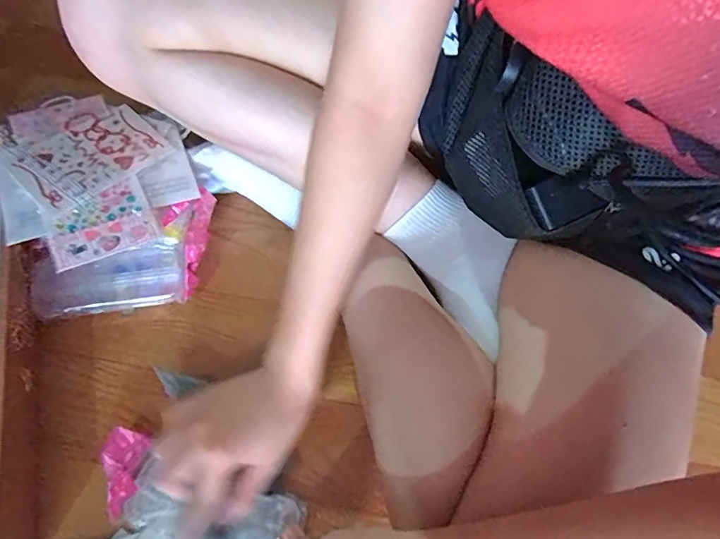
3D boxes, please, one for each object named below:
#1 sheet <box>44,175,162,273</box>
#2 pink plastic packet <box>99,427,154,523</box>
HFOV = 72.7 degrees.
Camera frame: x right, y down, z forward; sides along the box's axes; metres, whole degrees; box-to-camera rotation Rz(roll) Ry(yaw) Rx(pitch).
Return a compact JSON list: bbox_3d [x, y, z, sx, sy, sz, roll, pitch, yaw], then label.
[{"bbox_3d":[-0.216,-0.040,0.405,0.081,0.006,0.059,-24,72,-23],"label":"sheet"},{"bbox_3d":[-0.184,0.156,0.375,0.030,0.019,0.061,5,60,-1],"label":"pink plastic packet"}]

